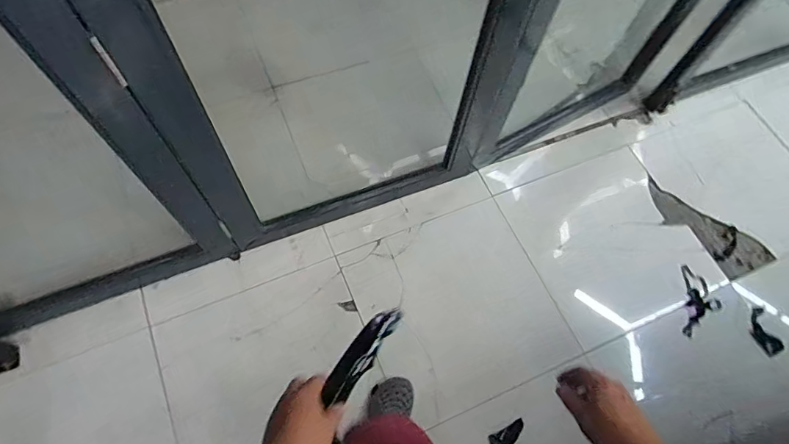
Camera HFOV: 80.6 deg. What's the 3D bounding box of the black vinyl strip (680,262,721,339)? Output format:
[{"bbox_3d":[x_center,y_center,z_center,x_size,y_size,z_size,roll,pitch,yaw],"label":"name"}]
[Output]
[{"bbox_3d":[1.017,0.266,1.552,0.106,0.041,0.234,6,67,6],"label":"black vinyl strip"}]

